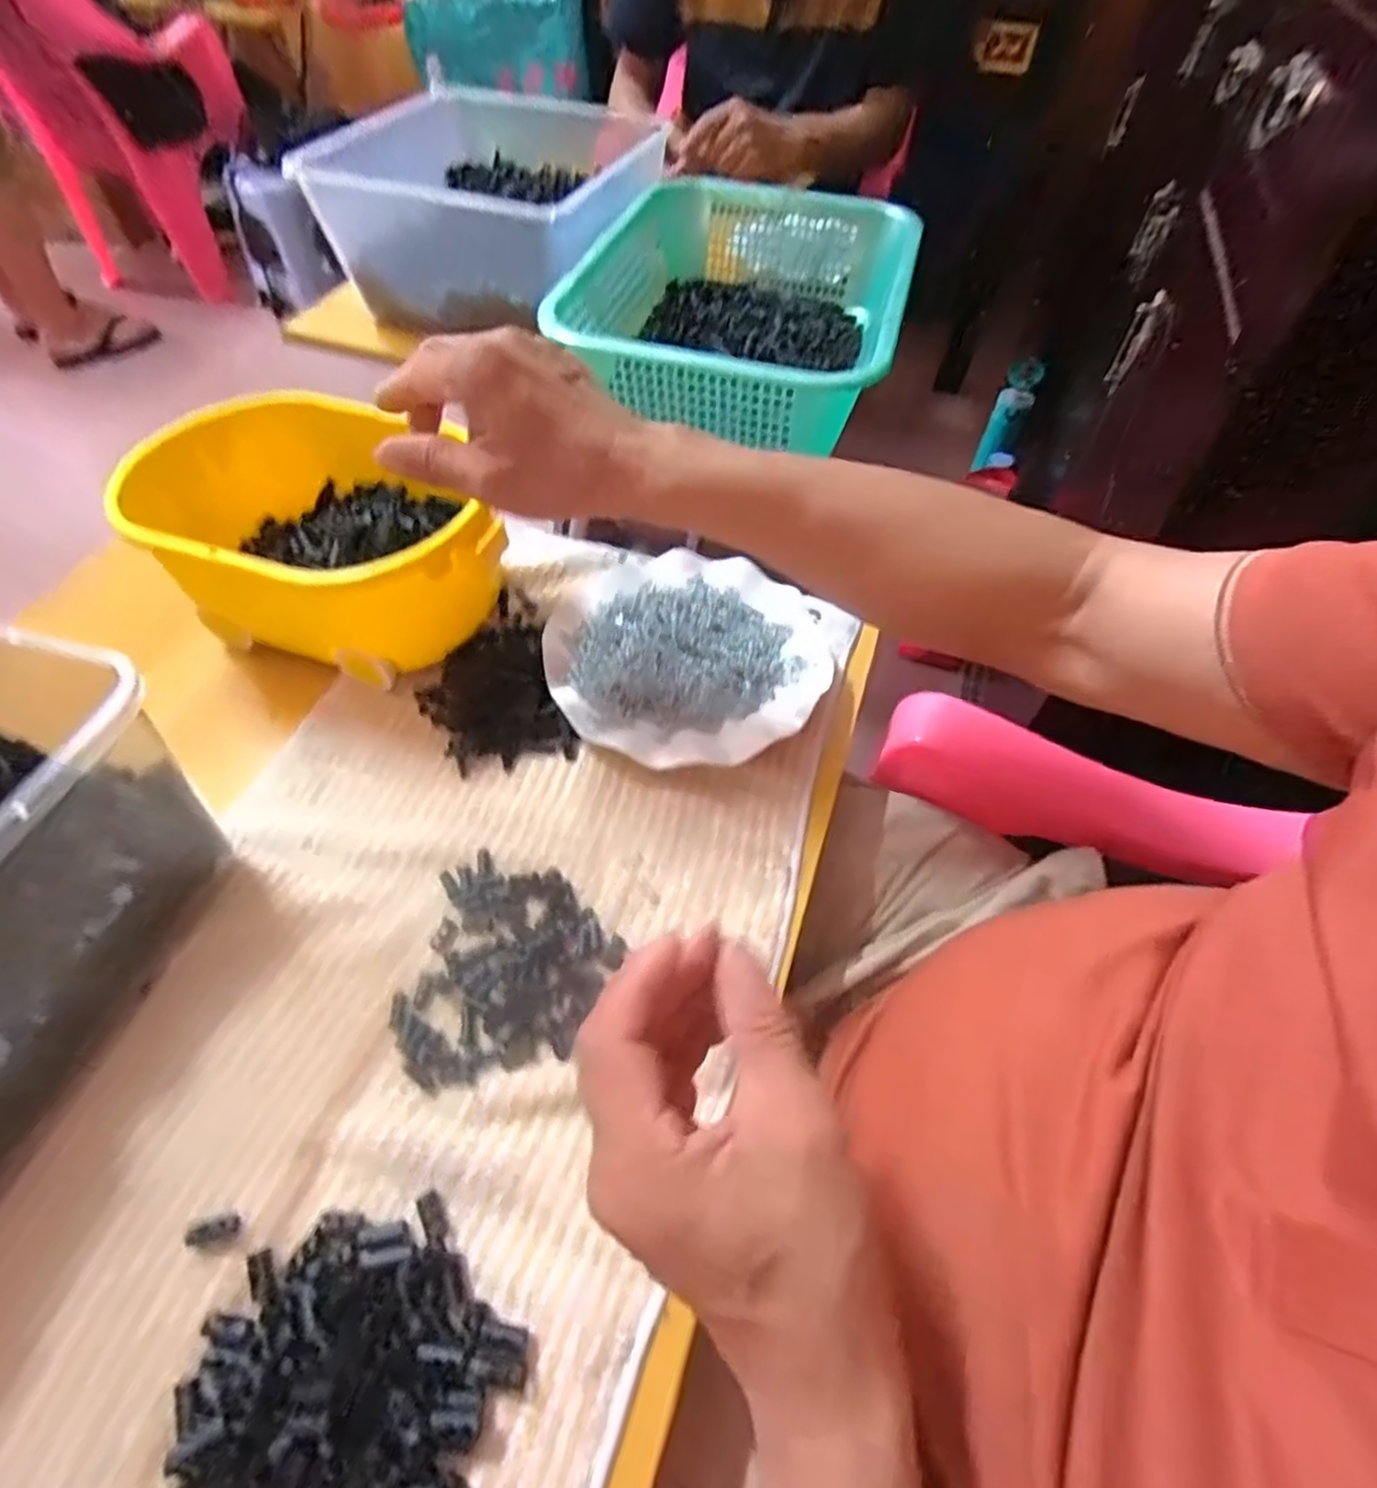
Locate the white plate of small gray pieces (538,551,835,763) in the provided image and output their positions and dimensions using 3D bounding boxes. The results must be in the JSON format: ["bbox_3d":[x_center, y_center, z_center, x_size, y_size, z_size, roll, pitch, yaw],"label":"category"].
[{"bbox_3d":[-0.001,-0.064,0.483,0.183,0.022,0.184,1,55,-1],"label":"white plate of small gray pieces"}]

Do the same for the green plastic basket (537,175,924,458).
[{"bbox_3d":[0.049,-0.421,0.704,0.305,0.109,0.376,13,58,7],"label":"green plastic basket"}]

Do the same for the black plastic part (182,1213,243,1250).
[{"bbox_3d":[-0.201,0.206,0.299,0.021,0.005,0.010,-13,57,-10],"label":"black plastic part"}]

